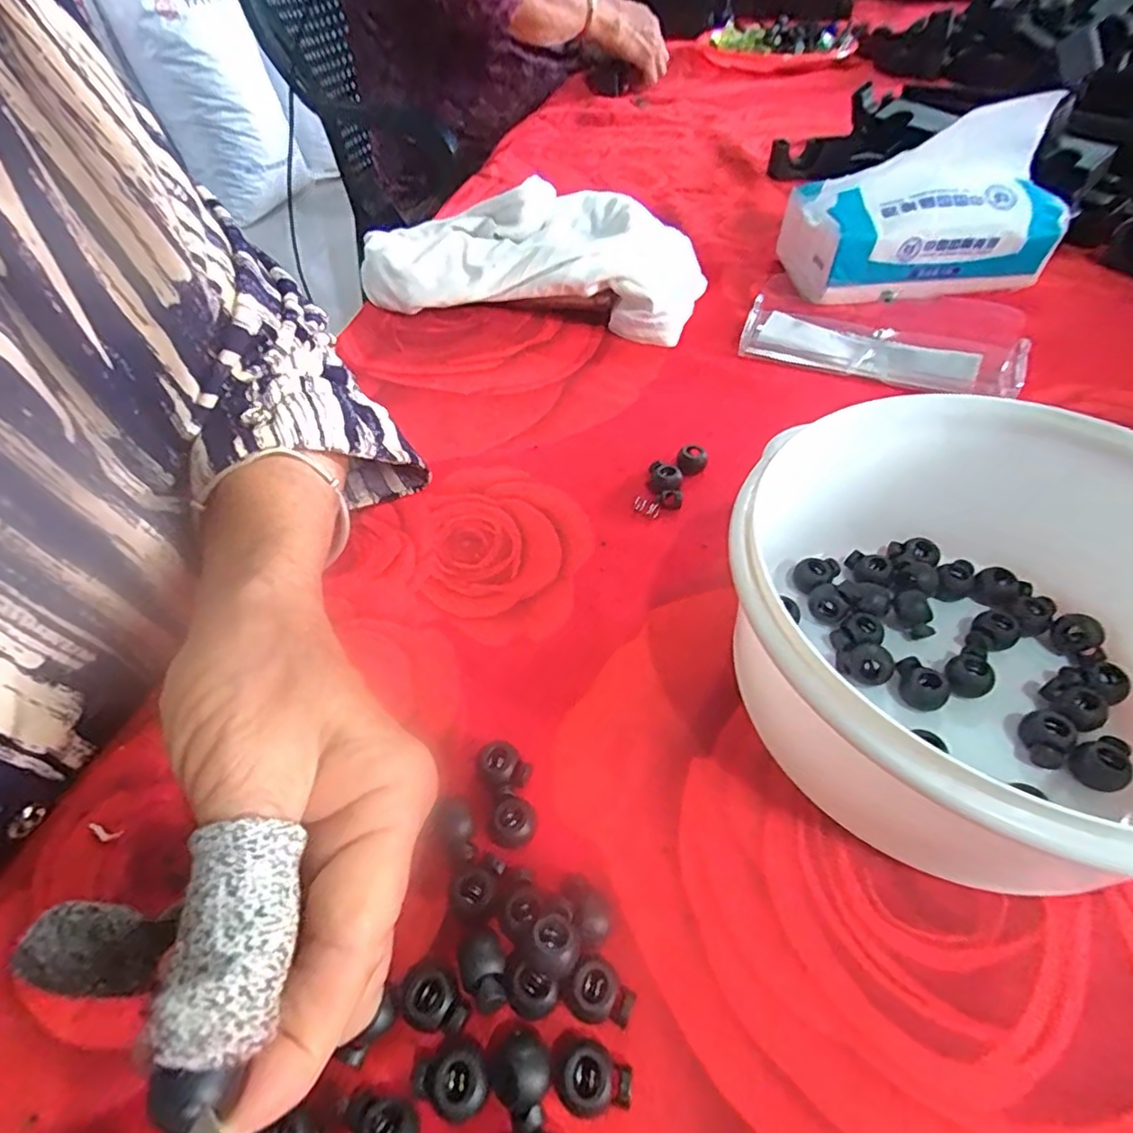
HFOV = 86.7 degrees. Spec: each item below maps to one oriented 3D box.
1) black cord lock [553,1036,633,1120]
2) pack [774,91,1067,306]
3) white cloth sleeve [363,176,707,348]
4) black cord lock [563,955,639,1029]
[{"bbox_3d":[0.007,0.133,0.156,0.019,0.012,0.014,22,53,20],"label":"black cord lock"},{"bbox_3d":[0.245,-0.245,0.406,0.160,0.094,0.090,-3,49,-1],"label":"pack"},{"bbox_3d":[-0.024,-0.219,0.427,0.235,0.059,0.103,9,50,10],"label":"white cloth sleeve"},{"bbox_3d":[0.009,0.119,0.167,0.018,0.011,0.014,25,54,21],"label":"black cord lock"}]

